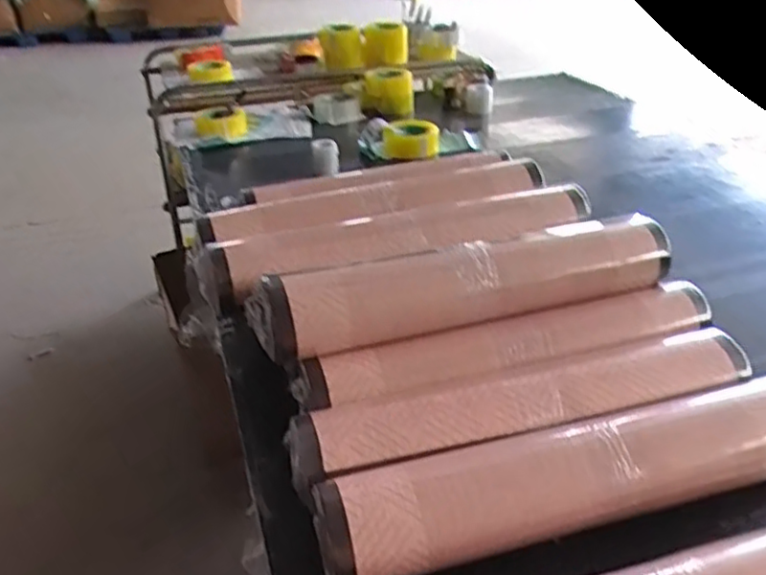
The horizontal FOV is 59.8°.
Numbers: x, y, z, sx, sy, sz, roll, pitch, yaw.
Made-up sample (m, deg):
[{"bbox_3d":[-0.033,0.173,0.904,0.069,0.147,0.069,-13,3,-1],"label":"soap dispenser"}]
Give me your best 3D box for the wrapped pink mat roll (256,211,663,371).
[{"bbox_3d":[0.102,-0.001,0.773,0.500,0.086,0.083,-11,34,-15],"label":"wrapped pink mat roll"}]

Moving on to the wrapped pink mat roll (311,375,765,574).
[{"bbox_3d":[0.187,0.171,0.619,0.494,0.072,0.087,-10,34,-14],"label":"wrapped pink mat roll"}]

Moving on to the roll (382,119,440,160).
[{"bbox_3d":[0.066,-0.346,1.514,0.123,0.054,0.123,-1,32,1],"label":"roll"}]

